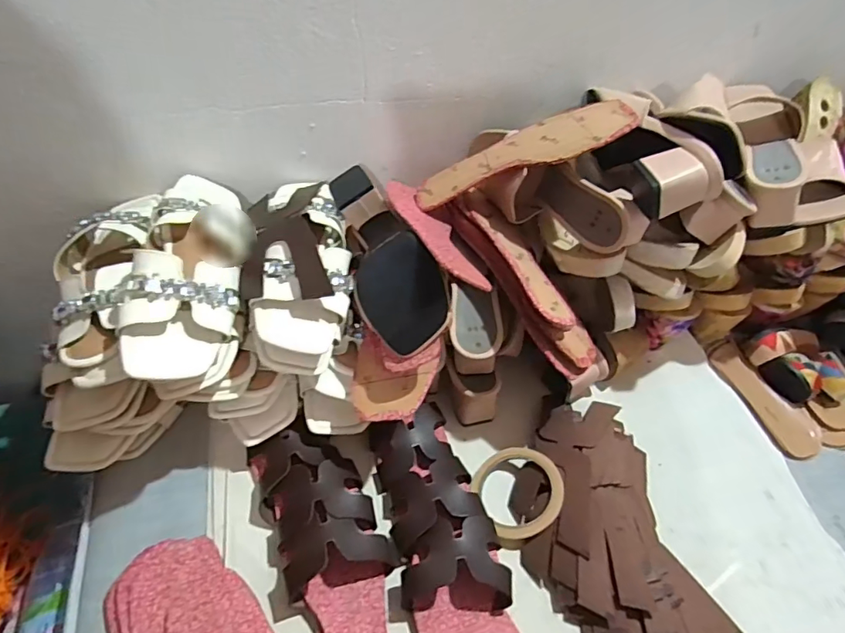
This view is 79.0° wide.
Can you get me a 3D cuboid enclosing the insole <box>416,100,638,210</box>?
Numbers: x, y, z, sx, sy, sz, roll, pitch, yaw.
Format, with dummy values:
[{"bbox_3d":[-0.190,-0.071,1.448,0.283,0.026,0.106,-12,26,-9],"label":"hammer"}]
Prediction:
[{"bbox_3d":[0.103,-0.178,0.563,0.239,0.009,0.085,-16,45,23],"label":"insole"}]

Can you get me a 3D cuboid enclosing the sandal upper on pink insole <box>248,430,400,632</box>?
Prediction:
[{"bbox_3d":[-0.080,0.239,0.481,0.101,0.056,0.303,-16,58,-18],"label":"sandal upper on pink insole"}]

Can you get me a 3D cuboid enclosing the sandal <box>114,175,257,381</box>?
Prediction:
[{"bbox_3d":[-0.225,-0.060,0.499,0.097,0.059,0.267,-2,50,-7],"label":"sandal"}]

